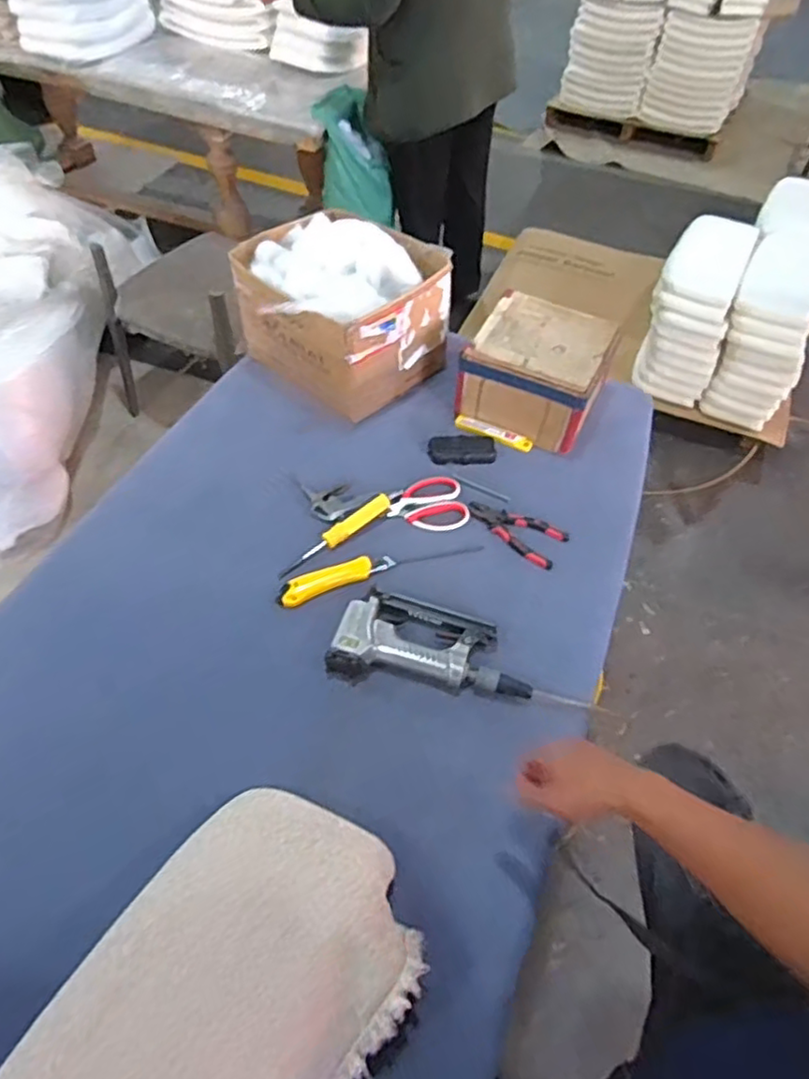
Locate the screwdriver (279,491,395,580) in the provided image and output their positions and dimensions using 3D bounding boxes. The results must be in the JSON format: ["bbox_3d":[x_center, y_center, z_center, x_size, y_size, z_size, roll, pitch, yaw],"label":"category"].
[{"bbox_3d":[-0.099,-0.011,0.935,0.189,0.031,0.032,-35,61,-27],"label":"screwdriver"}]

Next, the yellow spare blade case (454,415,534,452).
[{"bbox_3d":[0.148,-0.176,1.088,0.133,0.017,0.021,20,53,12],"label":"yellow spare blade case"}]

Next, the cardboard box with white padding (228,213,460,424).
[{"bbox_3d":[-0.102,-0.389,1.118,0.280,0.205,0.284,-35,61,-27],"label":"cardboard box with white padding"}]

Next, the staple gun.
[{"bbox_3d":[0.037,0.133,0.832,0.241,0.041,0.123,11,52,5],"label":"staple gun"}]

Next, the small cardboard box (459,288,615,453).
[{"bbox_3d":[0.225,-0.285,1.108,0.209,0.130,0.225,23,54,14],"label":"small cardboard box"}]

